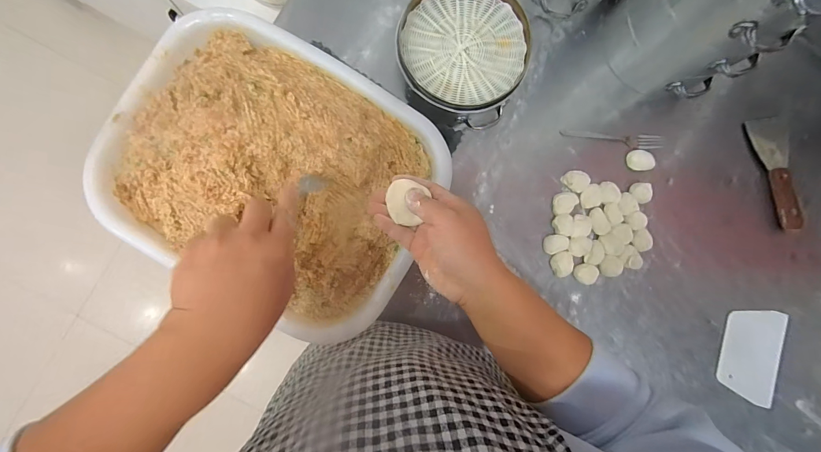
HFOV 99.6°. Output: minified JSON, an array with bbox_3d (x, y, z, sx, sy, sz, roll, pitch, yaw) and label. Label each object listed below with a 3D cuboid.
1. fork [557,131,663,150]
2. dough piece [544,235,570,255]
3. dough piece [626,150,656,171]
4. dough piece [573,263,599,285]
[{"bbox_3d":[0.322,-0.140,0.555,0.157,0.011,0.024,3,88,-5],"label":"fork"},{"bbox_3d":[0.227,0.027,0.541,0.036,0.012,0.028,-14,89,-5],"label":"dough piece"},{"bbox_3d":[0.373,-0.106,0.561,0.038,0.013,0.034,1,88,-5],"label":"dough piece"},{"bbox_3d":[0.275,0.075,0.544,0.041,0.016,0.031,7,87,-5],"label":"dough piece"}]

